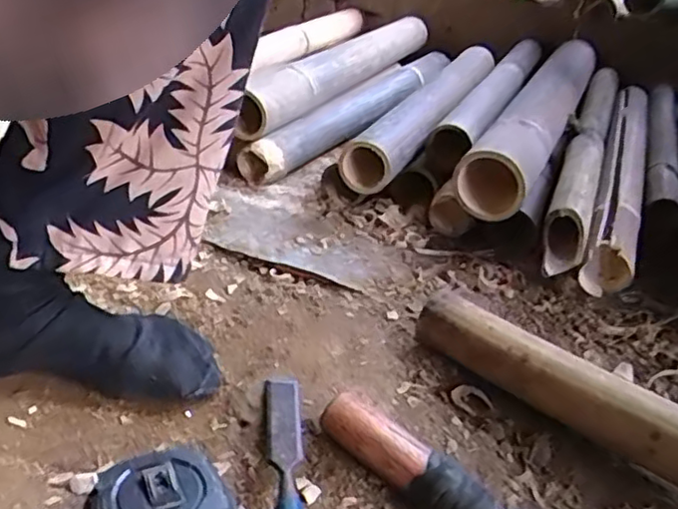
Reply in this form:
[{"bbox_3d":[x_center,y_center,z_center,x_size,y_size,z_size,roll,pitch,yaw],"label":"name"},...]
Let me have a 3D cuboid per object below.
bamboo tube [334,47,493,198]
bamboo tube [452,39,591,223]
[{"bbox_3d":[0.140,-0.209,0.921,0.080,0.084,0.474,19,32,20],"label":"bamboo tube"},{"bbox_3d":[0.297,-0.208,0.937,0.086,0.088,0.622,18,32,20],"label":"bamboo tube"}]

